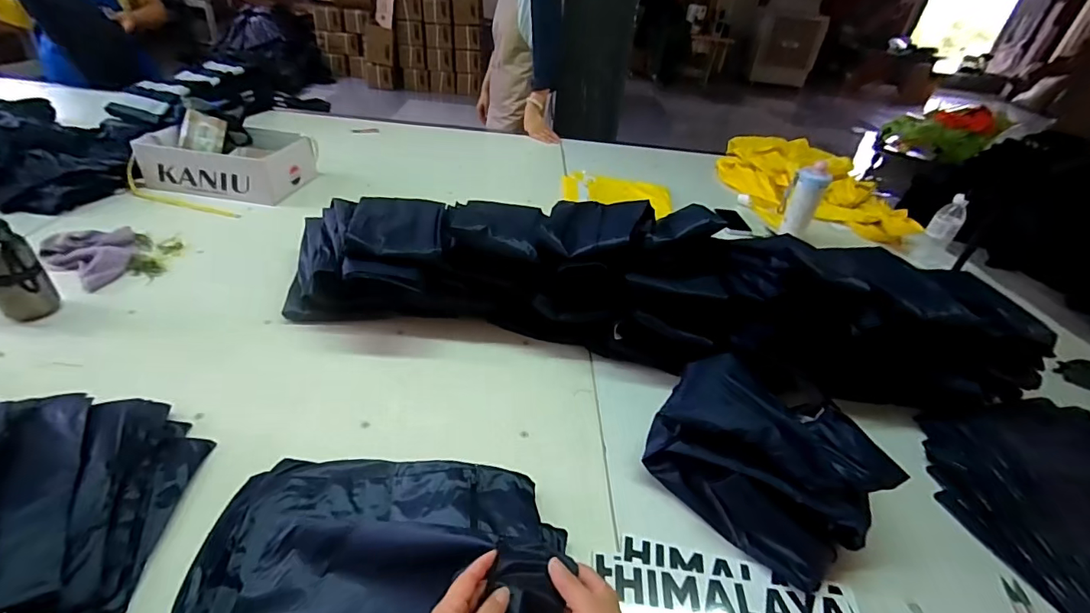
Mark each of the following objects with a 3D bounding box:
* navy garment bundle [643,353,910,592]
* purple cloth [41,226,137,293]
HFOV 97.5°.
[{"bbox_3d":[0.308,0.203,0.688,0.299,0.128,0.232,34,43,32],"label":"navy garment bundle"},{"bbox_3d":[-0.911,-0.106,0.961,0.135,0.045,0.202,-19,43,-32],"label":"purple cloth"}]

